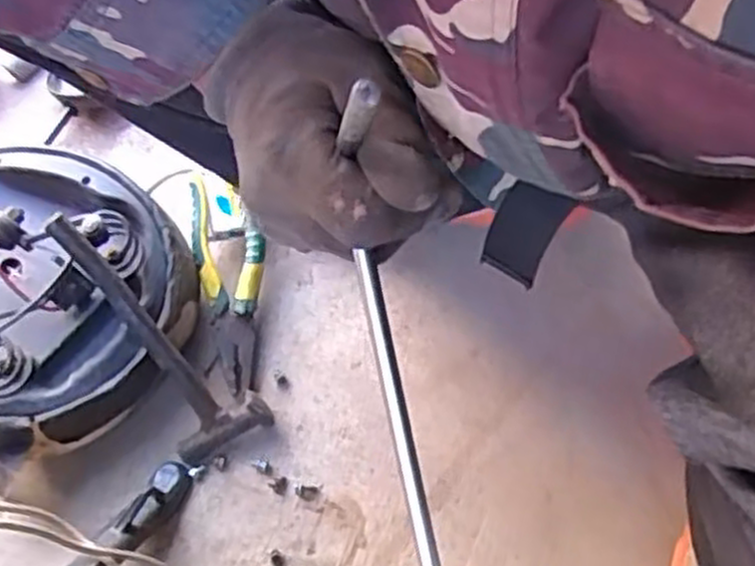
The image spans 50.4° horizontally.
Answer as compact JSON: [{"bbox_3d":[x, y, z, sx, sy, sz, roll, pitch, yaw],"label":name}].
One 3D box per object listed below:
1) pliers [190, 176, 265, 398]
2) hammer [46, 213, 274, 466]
[{"bbox_3d":[-0.122,0.000,0.659,0.056,0.012,0.182,-3,72,-7],"label":"pliers"},{"bbox_3d":[-0.175,0.039,0.605,0.070,0.046,0.215,-39,100,-17],"label":"hammer"}]

